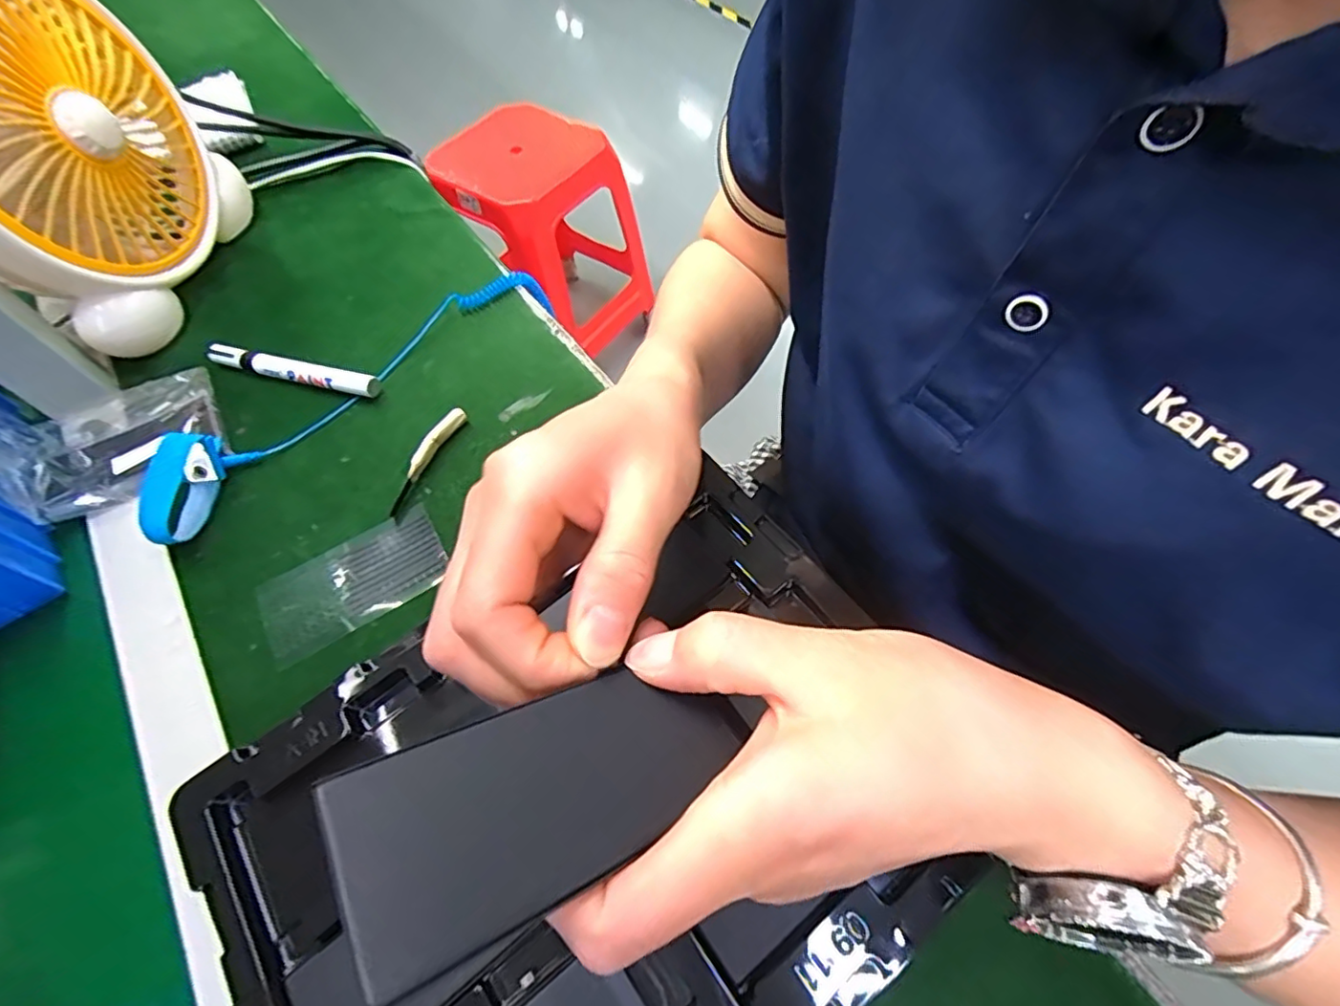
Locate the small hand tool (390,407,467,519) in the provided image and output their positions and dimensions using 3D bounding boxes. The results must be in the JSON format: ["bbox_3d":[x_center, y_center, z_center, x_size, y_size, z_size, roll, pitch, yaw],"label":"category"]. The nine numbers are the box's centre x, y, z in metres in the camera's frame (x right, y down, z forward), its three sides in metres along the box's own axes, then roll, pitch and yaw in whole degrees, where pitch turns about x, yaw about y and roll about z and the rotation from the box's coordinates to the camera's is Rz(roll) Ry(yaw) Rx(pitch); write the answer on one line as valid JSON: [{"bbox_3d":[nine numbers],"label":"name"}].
[{"bbox_3d":[-0.164,-0.031,0.397,0.008,0.015,0.085,21,62,14],"label":"small hand tool"}]

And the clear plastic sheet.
[{"bbox_3d":[-0.192,0.048,0.363,0.107,0.004,0.058,-31,63,-16],"label":"clear plastic sheet"}]

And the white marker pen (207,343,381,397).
[{"bbox_3d":[-0.281,-0.099,0.443,0.141,0.017,0.016,13,61,10],"label":"white marker pen"}]

